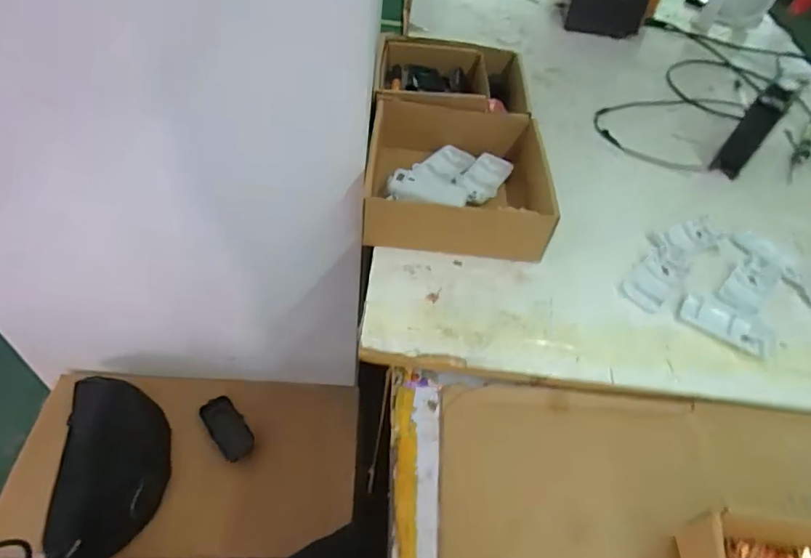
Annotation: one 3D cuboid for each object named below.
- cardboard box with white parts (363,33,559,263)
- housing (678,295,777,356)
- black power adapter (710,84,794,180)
[{"bbox_3d":[0.062,-0.193,0.678,0.205,0.100,0.388,3,50,-4],"label":"cardboard box with white parts"},{"bbox_3d":[0.338,0.046,0.542,0.091,0.006,0.045,26,52,15],"label":"housing"},{"bbox_3d":[0.478,-0.200,0.712,0.042,0.115,0.056,38,56,23],"label":"black power adapter"}]

